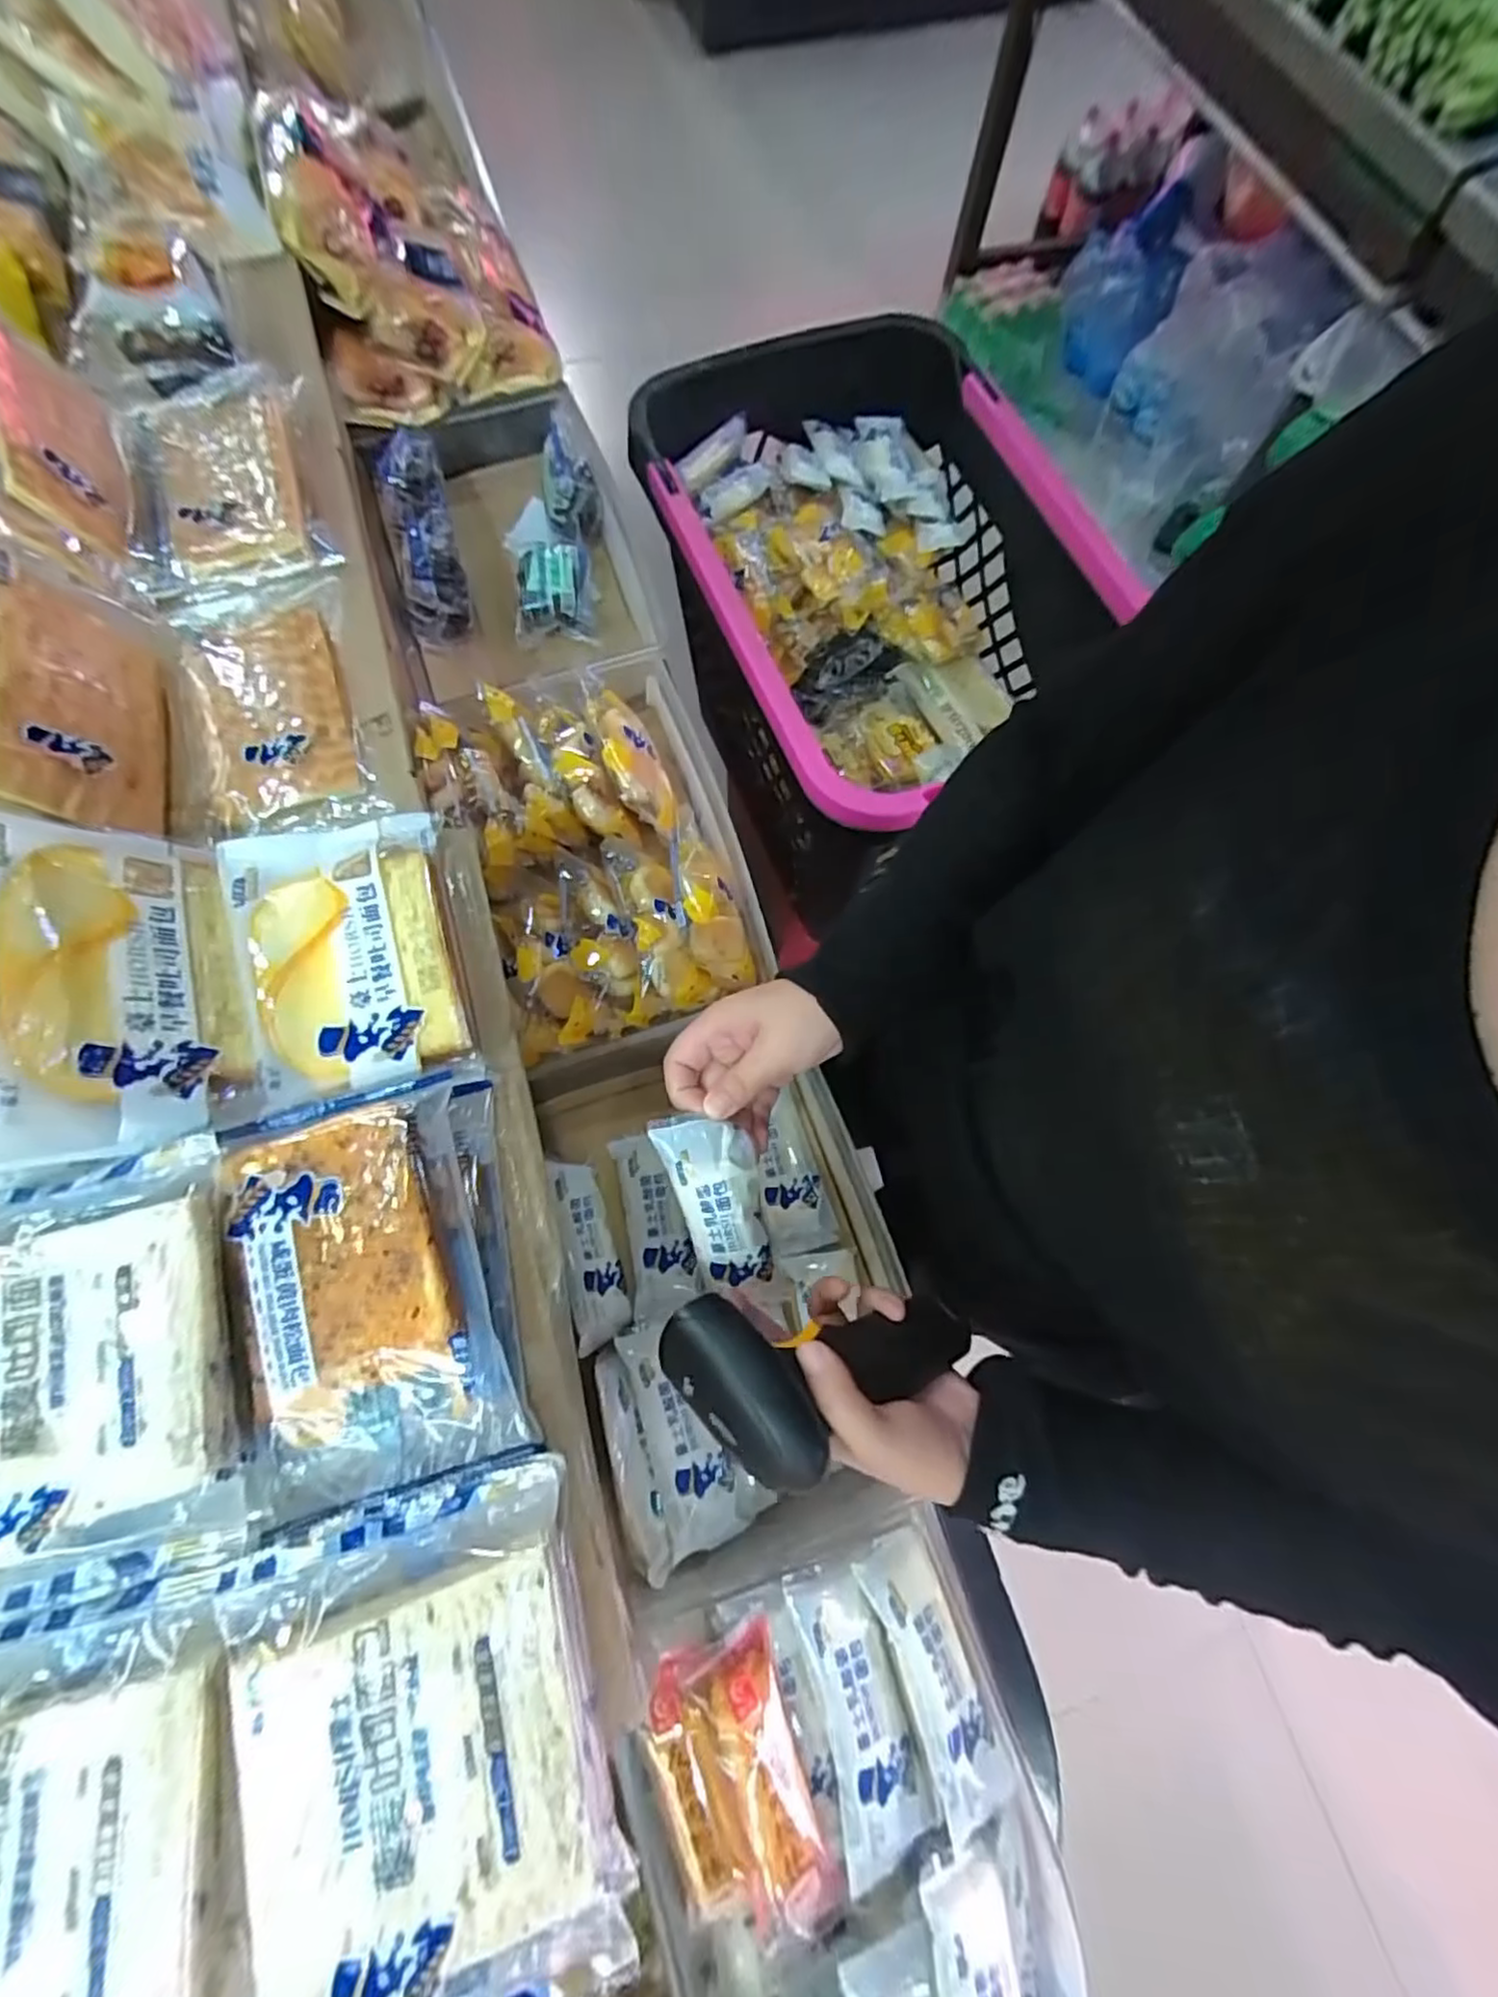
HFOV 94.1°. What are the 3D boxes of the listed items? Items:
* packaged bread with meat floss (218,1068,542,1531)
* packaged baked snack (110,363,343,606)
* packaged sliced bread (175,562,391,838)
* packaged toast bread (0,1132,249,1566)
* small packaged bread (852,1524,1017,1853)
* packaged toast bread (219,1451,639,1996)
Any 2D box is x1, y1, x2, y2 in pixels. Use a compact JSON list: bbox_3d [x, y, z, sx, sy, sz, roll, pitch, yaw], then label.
[{"bbox_3d":[-0.153,0.116,0.282,0.094,0.032,0.151,-13,74,-5],"label":"packaged bread with meat floss"},{"bbox_3d":[-0.316,-0.312,0.416,0.099,0.017,0.170,-17,74,-7],"label":"packaged baked snack"},{"bbox_3d":[-0.265,-0.161,0.387,0.088,0.019,0.153,-18,74,-7],"label":"packaged sliced bread"},{"bbox_3d":[-0.246,0.128,0.249,0.105,0.016,0.128,-13,73,-5],"label":"packaged toast bread"},{"bbox_3d":[0.098,0.353,0.364,0.039,0.025,0.121,-20,74,-7],"label":"small packaged bread"},{"bbox_3d":[-0.108,0.248,0.231,0.106,0.031,0.142,-13,73,-5],"label":"packaged toast bread"}]

